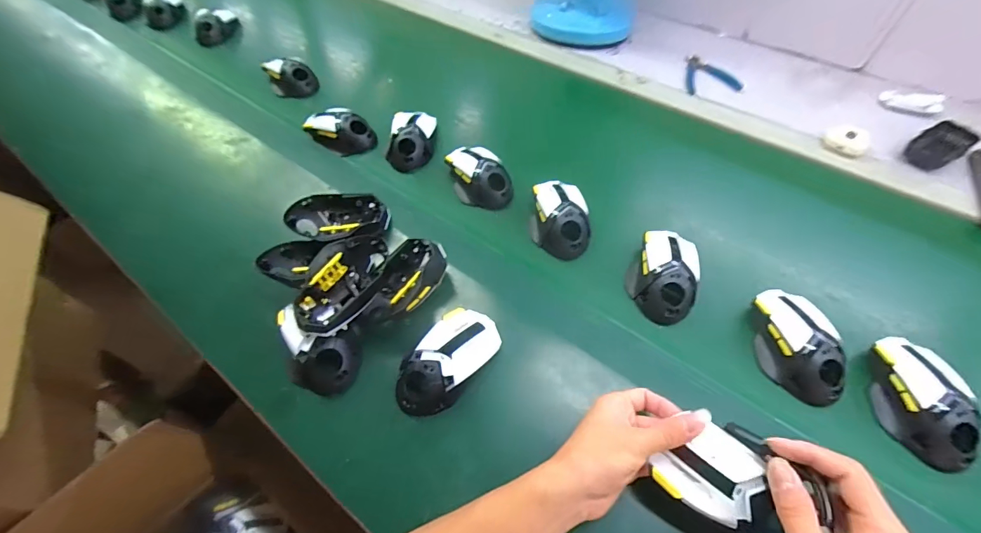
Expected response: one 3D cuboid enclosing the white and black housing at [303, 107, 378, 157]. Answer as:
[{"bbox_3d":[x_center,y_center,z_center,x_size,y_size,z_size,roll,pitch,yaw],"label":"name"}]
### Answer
[{"bbox_3d":[-0.233,-0.209,0.644,0.112,0.038,0.064,28,62,20],"label":"white and black housing"}]

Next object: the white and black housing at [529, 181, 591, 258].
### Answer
[{"bbox_3d":[0.087,-0.065,0.522,0.069,0.033,0.111,-1,56,2],"label":"white and black housing"}]

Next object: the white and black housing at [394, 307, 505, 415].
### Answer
[{"bbox_3d":[-0.048,0.097,0.425,0.115,0.037,0.069,-38,62,-20],"label":"white and black housing"}]

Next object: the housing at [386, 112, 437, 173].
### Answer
[{"bbox_3d":[-0.119,-0.193,0.625,0.068,0.032,0.109,-1,56,3],"label":"housing"}]

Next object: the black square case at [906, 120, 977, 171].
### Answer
[{"bbox_3d":[0.636,-0.171,0.586,0.106,0.018,0.053,-27,59,-15],"label":"black square case"}]

